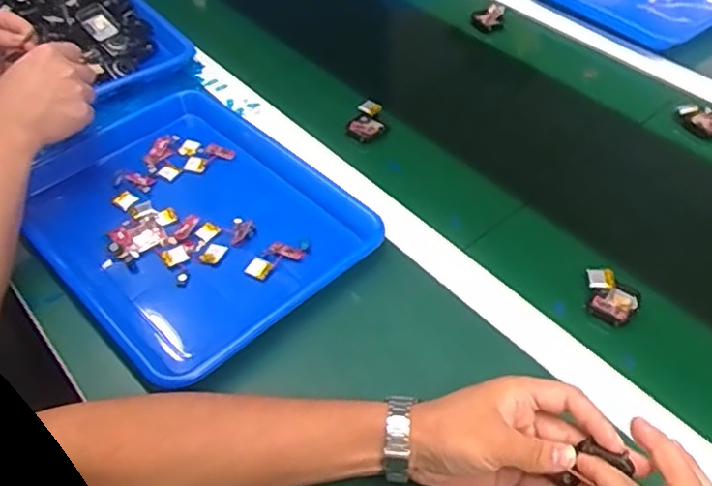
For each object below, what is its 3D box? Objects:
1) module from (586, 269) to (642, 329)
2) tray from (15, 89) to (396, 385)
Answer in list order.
[{"bbox_3d":[0.224,0.047,0.571,0.048,0.019,0.042,25,54,24],"label":"module"},{"bbox_3d":[-0.160,-0.023,0.635,0.252,0.032,0.323,-36,55,-26],"label":"tray"}]

